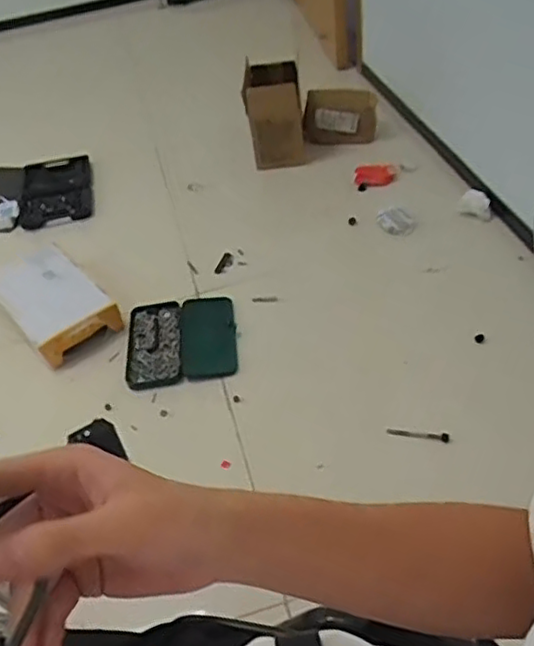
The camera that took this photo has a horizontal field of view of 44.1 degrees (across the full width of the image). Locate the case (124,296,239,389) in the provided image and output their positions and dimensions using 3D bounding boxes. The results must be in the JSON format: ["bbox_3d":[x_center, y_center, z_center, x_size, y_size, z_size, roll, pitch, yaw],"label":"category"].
[{"bbox_3d":[-0.195,0.034,1.485,0.247,0.032,0.241,-7,45,0],"label":"case"}]

